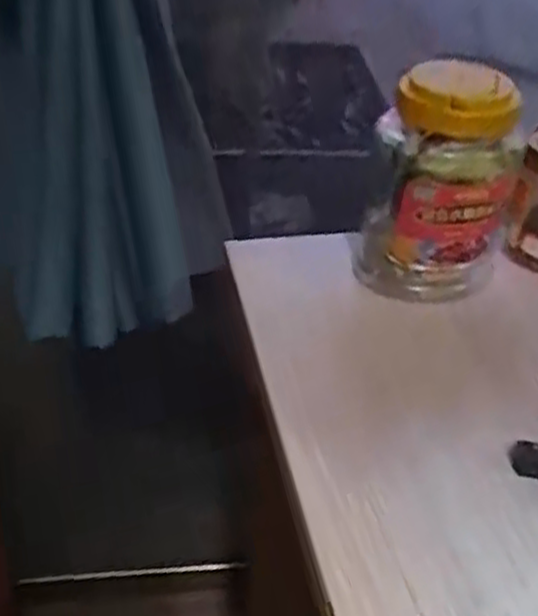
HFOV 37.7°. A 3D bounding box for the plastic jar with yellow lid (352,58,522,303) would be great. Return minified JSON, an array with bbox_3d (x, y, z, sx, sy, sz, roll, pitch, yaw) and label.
[{"bbox_3d":[0.136,-0.092,0.618,0.083,0.177,0.089,1,37,-1],"label":"plastic jar with yellow lid"}]

